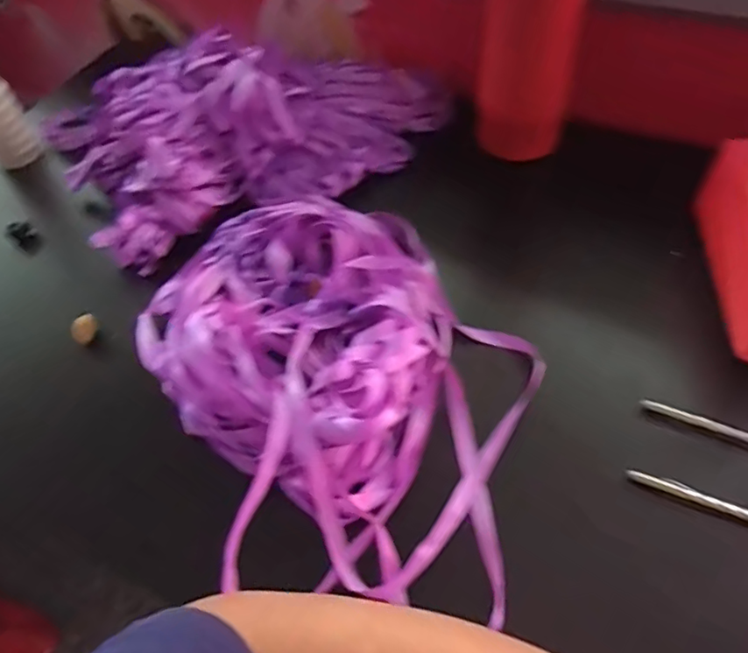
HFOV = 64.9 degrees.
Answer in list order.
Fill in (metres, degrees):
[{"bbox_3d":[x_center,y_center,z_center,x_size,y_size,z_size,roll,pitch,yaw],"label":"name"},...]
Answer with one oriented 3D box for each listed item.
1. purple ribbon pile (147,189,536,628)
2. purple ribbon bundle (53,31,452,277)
[{"bbox_3d":[-0.023,0.025,0.379,0.216,0.046,0.328,-24,56,-12],"label":"purple ribbon pile"},{"bbox_3d":[-0.115,-0.199,0.537,0.347,0.069,0.235,-25,56,-12],"label":"purple ribbon bundle"}]

